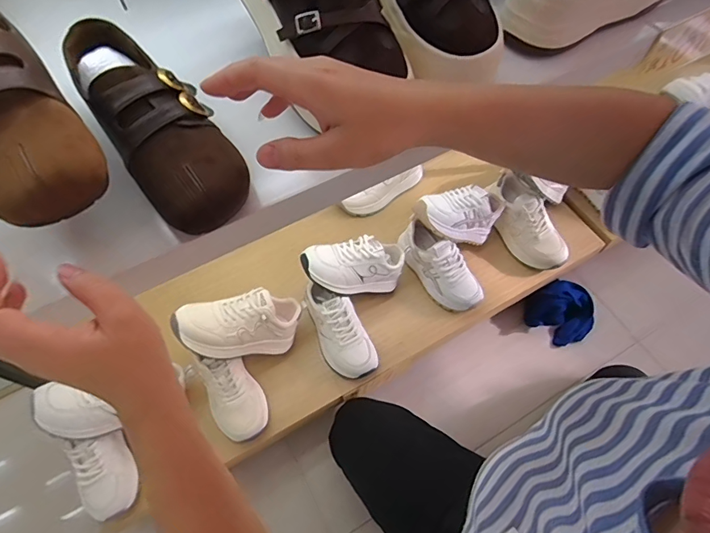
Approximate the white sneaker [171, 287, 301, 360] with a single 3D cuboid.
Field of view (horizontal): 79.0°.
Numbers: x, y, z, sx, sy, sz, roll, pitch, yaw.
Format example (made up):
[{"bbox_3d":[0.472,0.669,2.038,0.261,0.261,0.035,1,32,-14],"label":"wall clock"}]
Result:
[{"bbox_3d":[-0.199,0.103,0.802,0.229,0.095,0.098,3,52,-41],"label":"white sneaker"}]

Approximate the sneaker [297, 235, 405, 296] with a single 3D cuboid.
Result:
[{"bbox_3d":[0.002,0.000,0.877,0.222,0.088,0.103,0,58,-27],"label":"sneaker"}]

